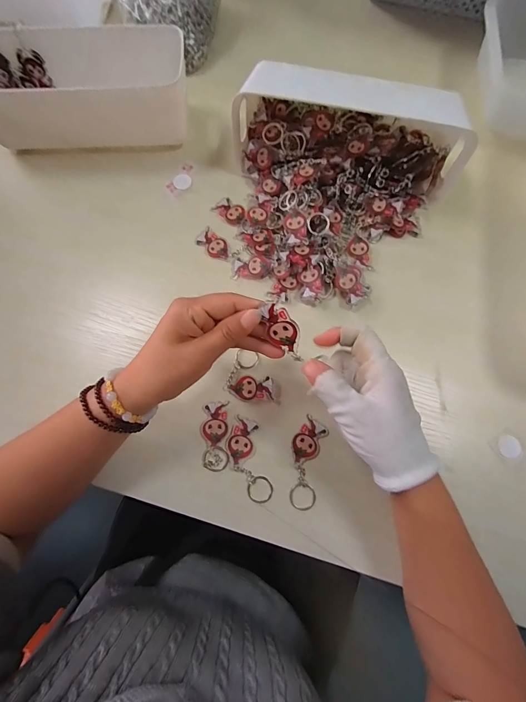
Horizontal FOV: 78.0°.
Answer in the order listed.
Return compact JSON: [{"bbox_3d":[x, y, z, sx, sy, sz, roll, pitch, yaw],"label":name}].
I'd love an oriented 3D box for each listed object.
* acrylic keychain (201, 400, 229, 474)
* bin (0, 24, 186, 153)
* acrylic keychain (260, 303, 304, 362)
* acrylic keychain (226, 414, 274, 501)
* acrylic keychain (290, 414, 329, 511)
[{"bbox_3d":[-0.049,0.086,0.328,0.026,0.004,0.068,-2,76,-1],"label":"acrylic keychain"},{"bbox_3d":[-0.221,-0.306,0.395,0.252,0.095,0.098,-4,76,-1],"label":"bin"},{"bbox_3d":[0.015,-0.014,0.257,0.023,0.052,0.004,-5,32,24],"label":"acrylic keychain"},{"bbox_3d":[-0.015,0.107,0.323,0.034,0.004,0.084,-14,76,-4],"label":"acrylic keychain"},{"bbox_3d":[0.042,0.110,0.323,0.033,0.004,0.086,14,76,3],"label":"acrylic keychain"}]

